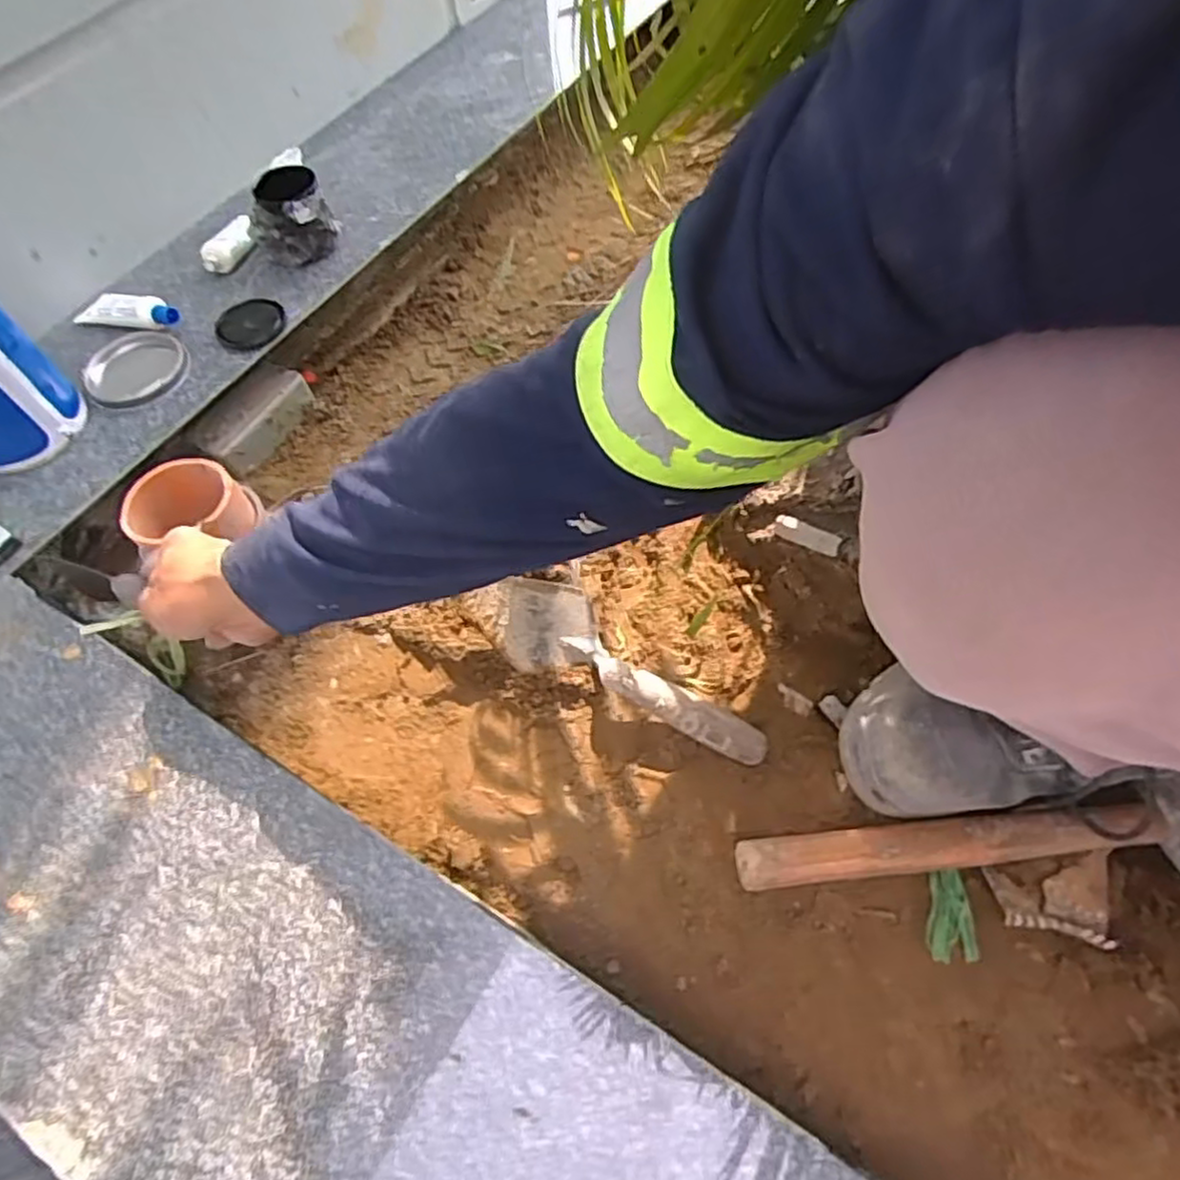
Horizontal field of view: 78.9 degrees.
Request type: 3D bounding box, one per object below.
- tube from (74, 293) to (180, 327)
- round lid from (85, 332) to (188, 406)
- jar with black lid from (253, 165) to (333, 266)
[{"bbox_3d":[-0.444,-0.268,0.687,0.102,0.022,0.032,9,59,11],"label":"tube"},{"bbox_3d":[-0.414,-0.203,0.654,0.084,0.012,0.094,-27,59,-11],"label":"round lid"},{"bbox_3d":[-0.293,-0.364,0.706,0.070,0.065,0.070,-3,57,4],"label":"jar with black lid"}]

